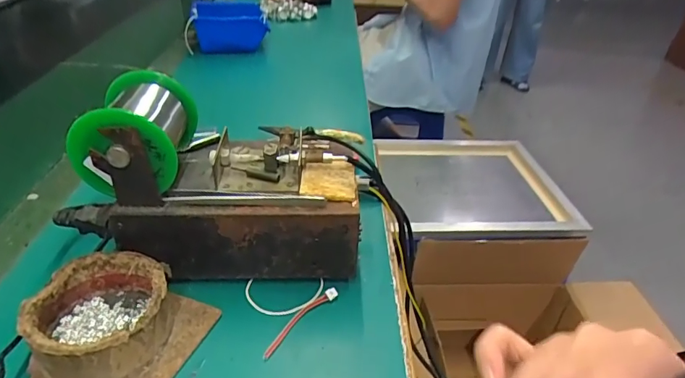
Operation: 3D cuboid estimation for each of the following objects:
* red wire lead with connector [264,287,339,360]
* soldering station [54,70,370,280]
[{"bbox_3d":[-0.031,0.094,0.340,0.011,0.009,0.074,27,41,31],"label":"red wire lead with connector"},{"bbox_3d":[-0.098,-0.010,0.376,0.223,0.133,0.122,-2,34,-7],"label":"soldering station"}]

